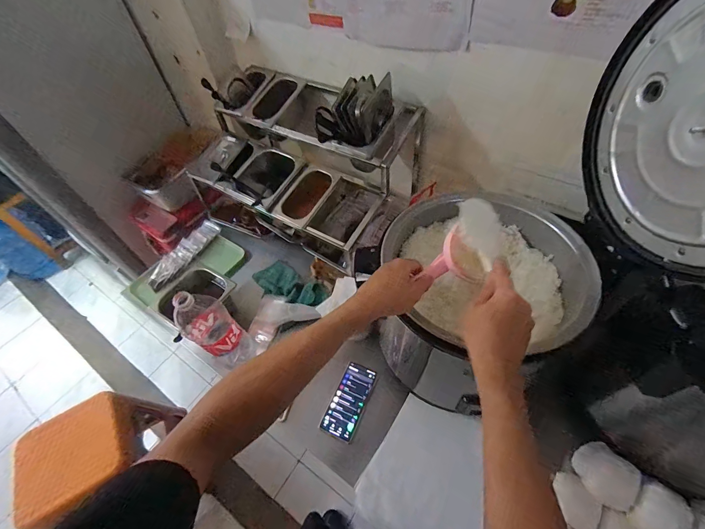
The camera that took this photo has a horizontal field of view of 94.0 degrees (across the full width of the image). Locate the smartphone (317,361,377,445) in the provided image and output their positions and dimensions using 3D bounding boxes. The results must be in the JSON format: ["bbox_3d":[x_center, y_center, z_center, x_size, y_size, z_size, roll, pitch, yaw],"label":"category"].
[{"bbox_3d":[-0.006,0.307,0.748,0.075,0.011,0.162,18,56,18],"label":"smartphone"}]

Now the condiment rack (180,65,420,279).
[{"bbox_3d":[-0.183,-0.297,0.918,0.631,0.396,0.336,26,59,23],"label":"condiment rack"}]

